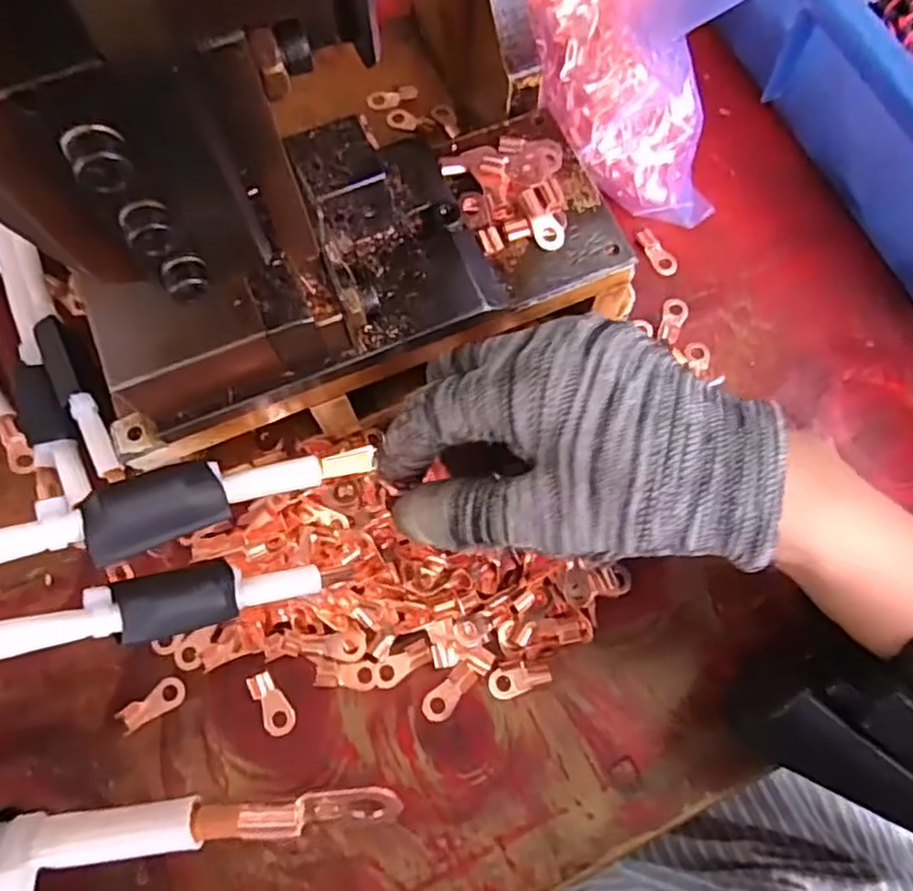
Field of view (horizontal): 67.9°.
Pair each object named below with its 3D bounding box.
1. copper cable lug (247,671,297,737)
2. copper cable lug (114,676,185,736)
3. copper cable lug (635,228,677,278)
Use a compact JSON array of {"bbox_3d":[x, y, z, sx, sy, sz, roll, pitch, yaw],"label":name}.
[{"bbox_3d":[-0.073,0.102,0.268,0.012,0.004,0.025,-24,74,-7],"label":"copper cable lug"},{"bbox_3d":[-0.121,0.103,0.270,0.026,0.004,0.012,-31,75,-8],"label":"copper cable lug"},{"bbox_3d":[0.099,-0.095,0.331,0.012,0.004,0.026,-27,75,-7],"label":"copper cable lug"}]

